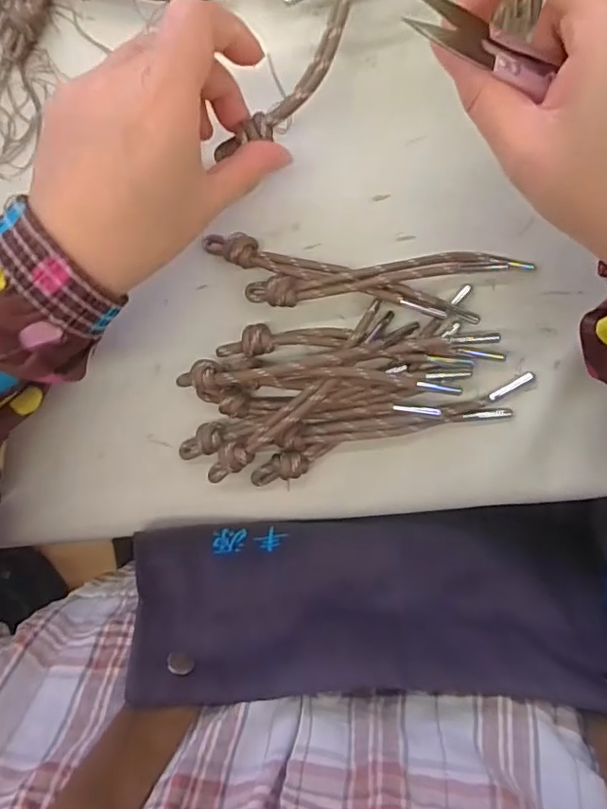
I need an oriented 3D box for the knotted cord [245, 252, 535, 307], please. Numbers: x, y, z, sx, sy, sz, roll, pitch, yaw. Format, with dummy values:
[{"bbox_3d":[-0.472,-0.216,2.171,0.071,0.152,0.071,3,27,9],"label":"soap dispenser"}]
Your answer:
[{"bbox_3d":[0.042,-0.065,0.285,0.142,0.021,0.014,-7,96,9],"label":"knotted cord"}]

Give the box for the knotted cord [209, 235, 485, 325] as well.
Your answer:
[{"bbox_3d":[0.017,-0.064,0.290,0.146,0.016,0.016,20,99,6],"label":"knotted cord"}]

